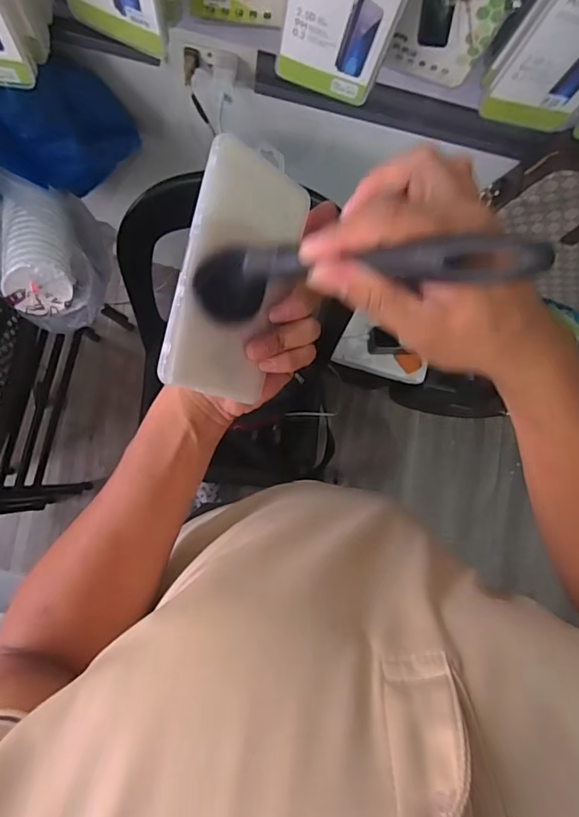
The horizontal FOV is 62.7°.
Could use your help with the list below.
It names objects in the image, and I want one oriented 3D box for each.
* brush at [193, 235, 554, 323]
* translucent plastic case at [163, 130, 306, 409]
[{"bbox_3d":[0.032,-0.071,0.260,0.053,0.201,0.041,20,81,-48],"label":"brush"},{"bbox_3d":[-0.034,-0.087,0.324,0.083,0.014,0.157,8,101,-40],"label":"translucent plastic case"}]

